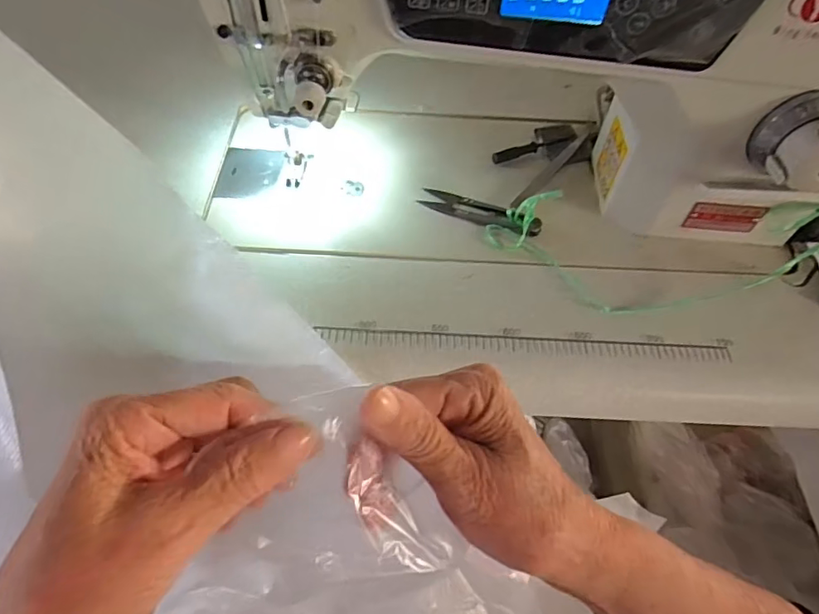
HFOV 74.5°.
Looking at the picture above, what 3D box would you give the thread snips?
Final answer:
[{"bbox_3d":[0.058,-0.078,0.437,0.099,0.007,0.024,20,56,11],"label":"thread snips"}]

